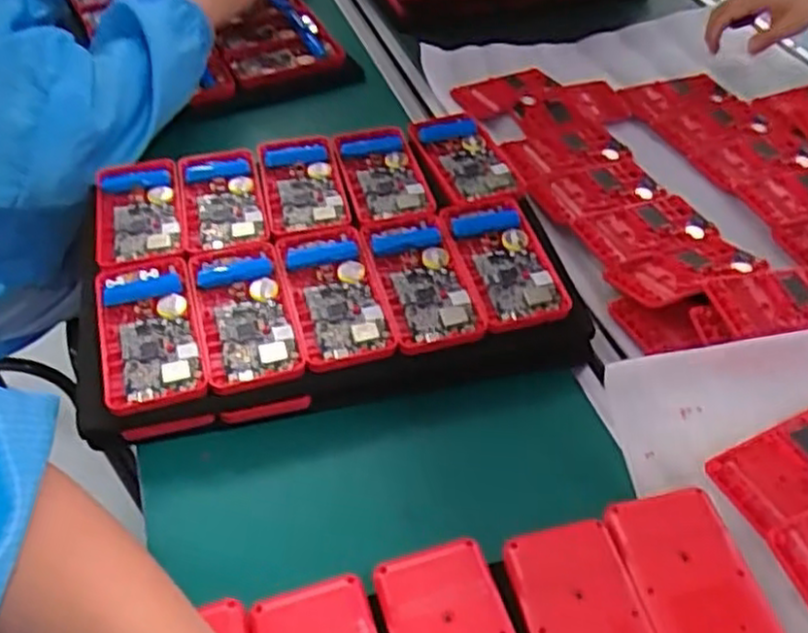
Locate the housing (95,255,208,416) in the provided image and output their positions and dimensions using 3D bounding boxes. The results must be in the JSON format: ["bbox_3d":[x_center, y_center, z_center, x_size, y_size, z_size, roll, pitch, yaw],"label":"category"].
[{"bbox_3d":[-0.171,0.007,0.493,0.063,0.015,0.121,-11,49,-14],"label":"housing"}]

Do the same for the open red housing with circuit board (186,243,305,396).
[{"bbox_3d":[-0.110,-0.002,0.505,0.062,0.014,0.118,-11,49,-14],"label":"open red housing with circuit board"}]

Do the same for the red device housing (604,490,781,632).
[{"bbox_3d":[0.157,0.150,0.390,0.060,0.015,0.120,-8,48,-12],"label":"red device housing"}]

